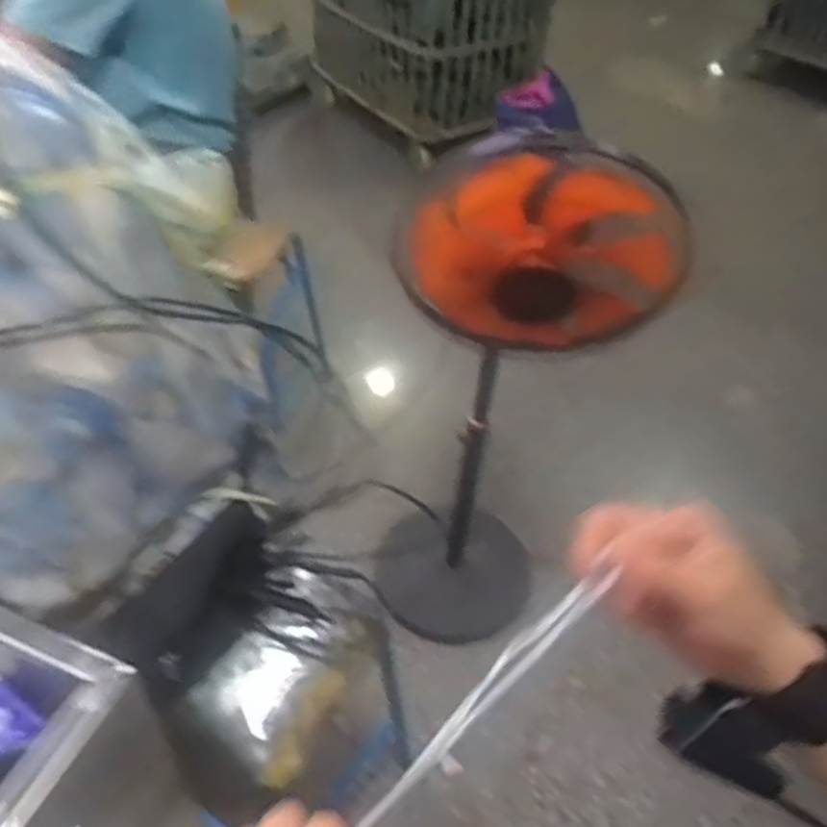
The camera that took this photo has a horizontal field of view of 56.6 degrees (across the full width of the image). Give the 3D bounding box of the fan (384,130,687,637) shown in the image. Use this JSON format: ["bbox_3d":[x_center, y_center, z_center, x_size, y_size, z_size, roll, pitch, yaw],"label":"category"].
[{"bbox_3d":[0.124,0.043,1.216,0.283,1.071,0.270,-21,51,-23],"label":"fan"}]

